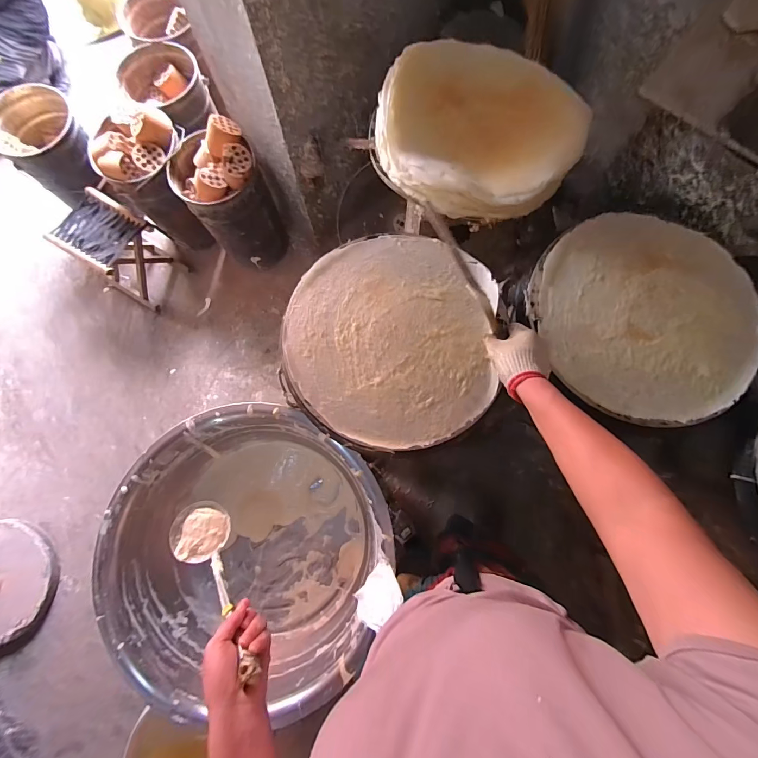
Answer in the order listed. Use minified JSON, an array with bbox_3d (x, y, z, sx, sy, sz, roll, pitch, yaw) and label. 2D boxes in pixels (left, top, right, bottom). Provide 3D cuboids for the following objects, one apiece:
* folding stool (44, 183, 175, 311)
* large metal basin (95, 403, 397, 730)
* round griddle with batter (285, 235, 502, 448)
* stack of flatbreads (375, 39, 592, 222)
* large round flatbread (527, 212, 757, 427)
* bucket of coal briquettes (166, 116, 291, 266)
[{"bbox_3d":[-1.049,-0.520,1.465,0.330,0.352,0.258,32,80,7],"label":"folding stool"},{"bbox_3d":[-0.269,0.343,0.767,0.511,0.182,0.525,0,78,0],"label":"large metal basin"},{"bbox_3d":[0.017,-0.077,0.626,0.352,0.024,0.374,0,78,0],"label":"round griddle with batter"},{"bbox_3d":[0.185,-0.465,0.683,0.370,0.085,0.304,6,78,2],"label":"stack of flatbreads"},{"bbox_3d":[0.450,-0.112,0.622,0.363,0.027,0.353,0,78,0],"label":"large round flatbread"},{"bbox_3d":[-0.556,-0.672,1.402,0.286,0.515,0.303,0,78,0],"label":"bucket of coal briquettes"}]

